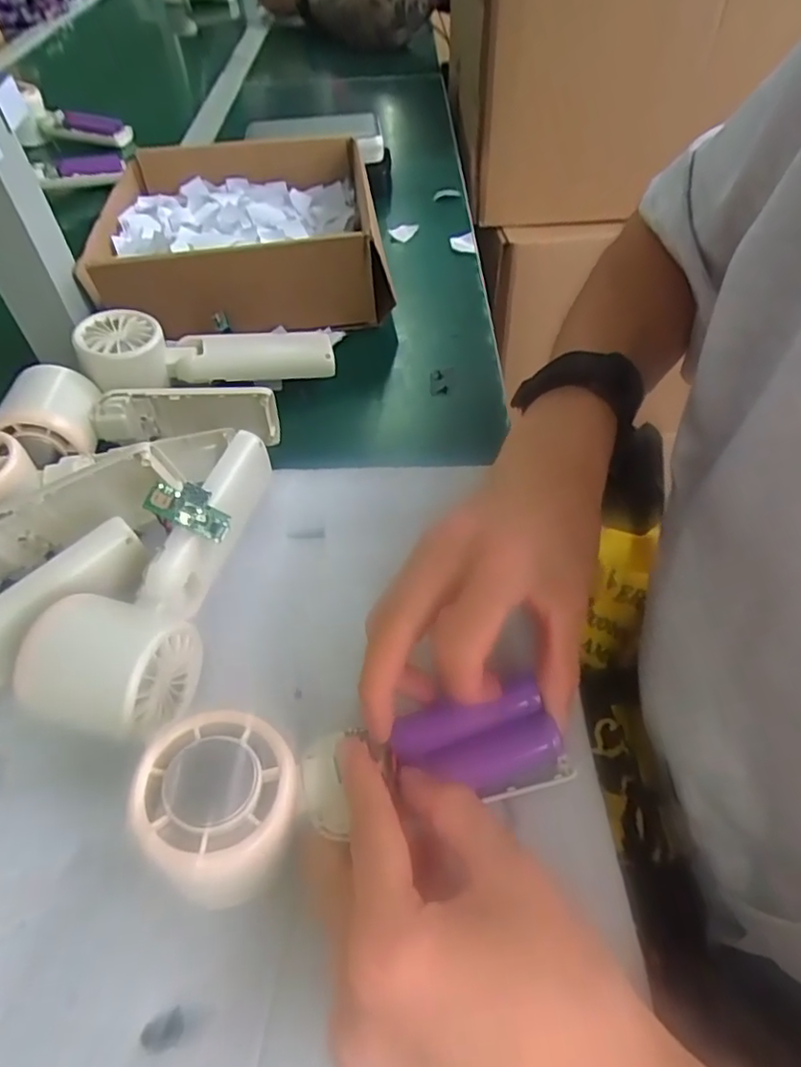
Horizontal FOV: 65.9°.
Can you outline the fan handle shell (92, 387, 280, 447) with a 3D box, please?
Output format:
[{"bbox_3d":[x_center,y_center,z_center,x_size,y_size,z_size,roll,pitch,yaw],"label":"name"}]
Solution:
[{"bbox_3d":[-0.135,-0.073,0.390,0.110,0.040,0.013,-2,51,-1],"label":"fan handle shell"}]

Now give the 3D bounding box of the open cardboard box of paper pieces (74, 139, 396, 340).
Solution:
[{"bbox_3d":[-0.135,-0.248,0.518,0.215,0.074,0.216,-9,51,-7],"label":"open cardboard box of paper pieces"}]

